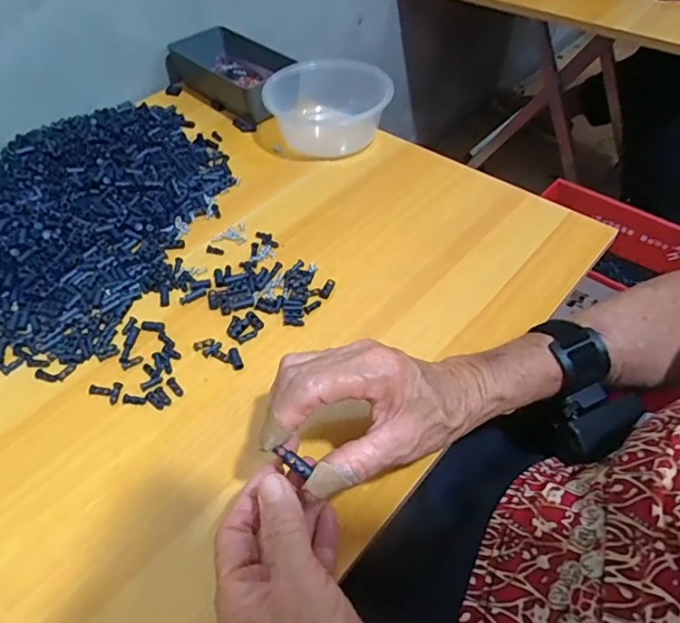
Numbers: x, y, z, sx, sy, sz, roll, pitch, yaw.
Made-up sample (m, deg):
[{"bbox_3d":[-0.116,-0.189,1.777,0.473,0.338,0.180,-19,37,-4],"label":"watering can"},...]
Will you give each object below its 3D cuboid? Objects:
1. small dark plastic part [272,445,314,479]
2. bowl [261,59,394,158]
[{"bbox_3d":[-0.026,0.084,0.282,0.022,0.005,0.007,36,60,6],"label":"small dark plastic part"},{"bbox_3d":[-0.012,-0.243,0.601,0.143,0.051,0.118,15,52,13],"label":"bowl"}]

